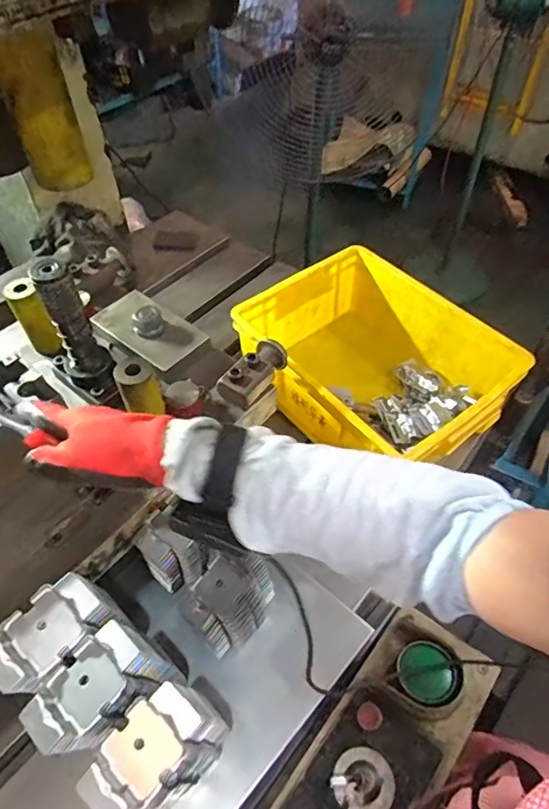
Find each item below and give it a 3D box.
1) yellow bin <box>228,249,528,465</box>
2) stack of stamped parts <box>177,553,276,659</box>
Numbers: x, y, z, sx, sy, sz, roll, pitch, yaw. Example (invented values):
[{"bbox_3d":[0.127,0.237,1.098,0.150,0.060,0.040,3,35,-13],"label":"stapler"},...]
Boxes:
[{"bbox_3d":[0.146,-0.054,0.734,0.271,0.132,0.343,-34,57,-23],"label":"yellow bin"},{"bbox_3d":[-0.048,0.215,0.536,0.060,0.094,0.086,34,59,26],"label":"stack of stamped parts"}]

